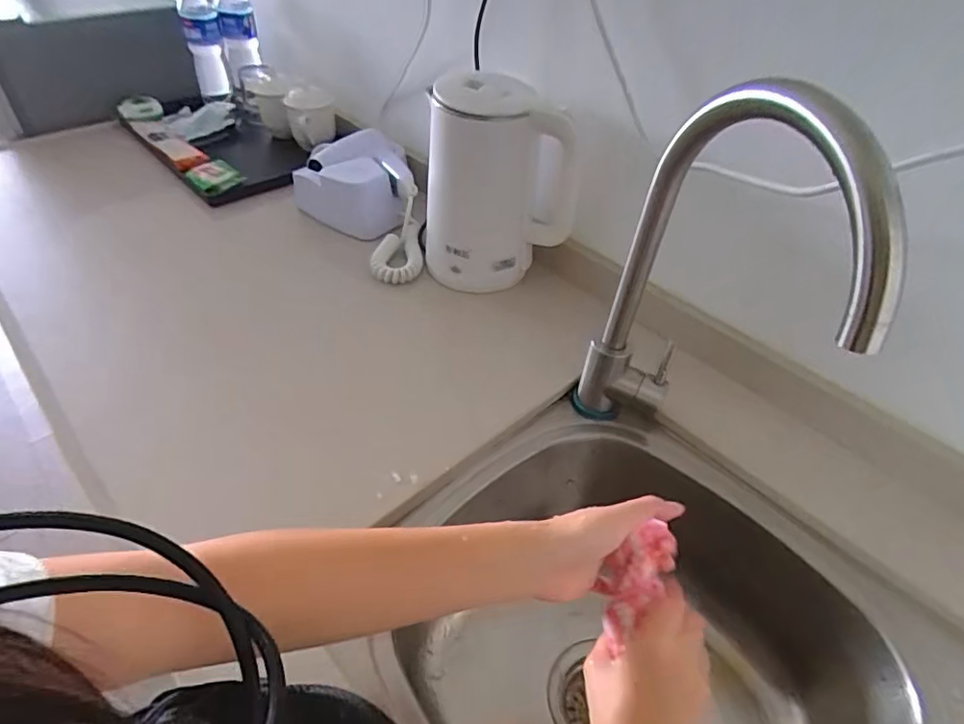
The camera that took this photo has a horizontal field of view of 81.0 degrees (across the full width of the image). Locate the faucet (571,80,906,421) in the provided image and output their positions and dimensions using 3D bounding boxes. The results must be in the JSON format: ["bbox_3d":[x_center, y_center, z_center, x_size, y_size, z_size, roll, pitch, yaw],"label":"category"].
[{"bbox_3d":[0.156,-0.017,0.423,0.074,0.347,0.204,0,43,-5],"label":"faucet"}]

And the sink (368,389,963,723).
[{"bbox_3d":[0.135,0.268,0.505,0.371,0.181,0.429,-29,52,-30],"label":"sink"}]

